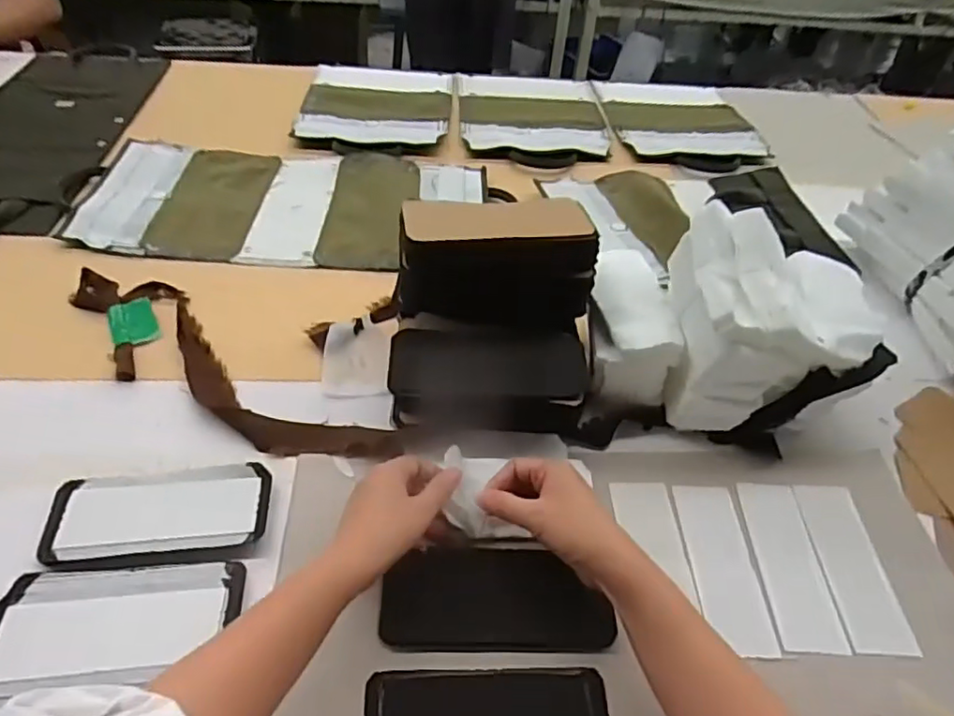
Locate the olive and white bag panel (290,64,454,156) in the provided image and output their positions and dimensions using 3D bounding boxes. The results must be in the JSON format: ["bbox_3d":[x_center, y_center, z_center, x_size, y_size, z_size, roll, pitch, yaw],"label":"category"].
[{"bbox_3d":[-0.164,-0.412,1.019,0.235,0.018,0.290,3,49,-3],"label":"olive and white bag panel"}]

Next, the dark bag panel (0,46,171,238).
[{"bbox_3d":[-0.636,-0.323,0.888,0.240,0.016,0.521,1,49,-5],"label":"dark bag panel"}]

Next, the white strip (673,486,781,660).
[{"bbox_3d":[0.204,0.170,0.509,0.052,0.006,0.144,2,49,-4],"label":"white strip"}]

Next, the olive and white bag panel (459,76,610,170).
[{"bbox_3d":[0.095,-0.405,1.036,0.244,0.017,0.312,1,49,-5],"label":"olive and white bag panel"}]

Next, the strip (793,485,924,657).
[{"bbox_3d":[0.313,0.170,0.512,0.052,0.006,0.145,5,48,-2],"label":"strip"}]

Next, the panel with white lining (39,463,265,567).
[{"bbox_3d":[-0.260,0.125,0.504,0.168,0.010,0.078,-5,49,-10],"label":"panel with white lining"}]

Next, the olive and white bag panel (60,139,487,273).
[{"bbox_3d":[-0.247,-0.210,0.820,0.500,0.012,0.239,2,49,-4],"label":"olive and white bag panel"}]

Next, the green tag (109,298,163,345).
[{"bbox_3d":[-0.366,-0.038,0.655,0.044,0.004,0.065,-21,54,-22],"label":"green tag"}]

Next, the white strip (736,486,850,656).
[{"bbox_3d":[0.259,0.169,0.513,0.052,0.006,0.145,4,49,-2],"label":"white strip"}]

